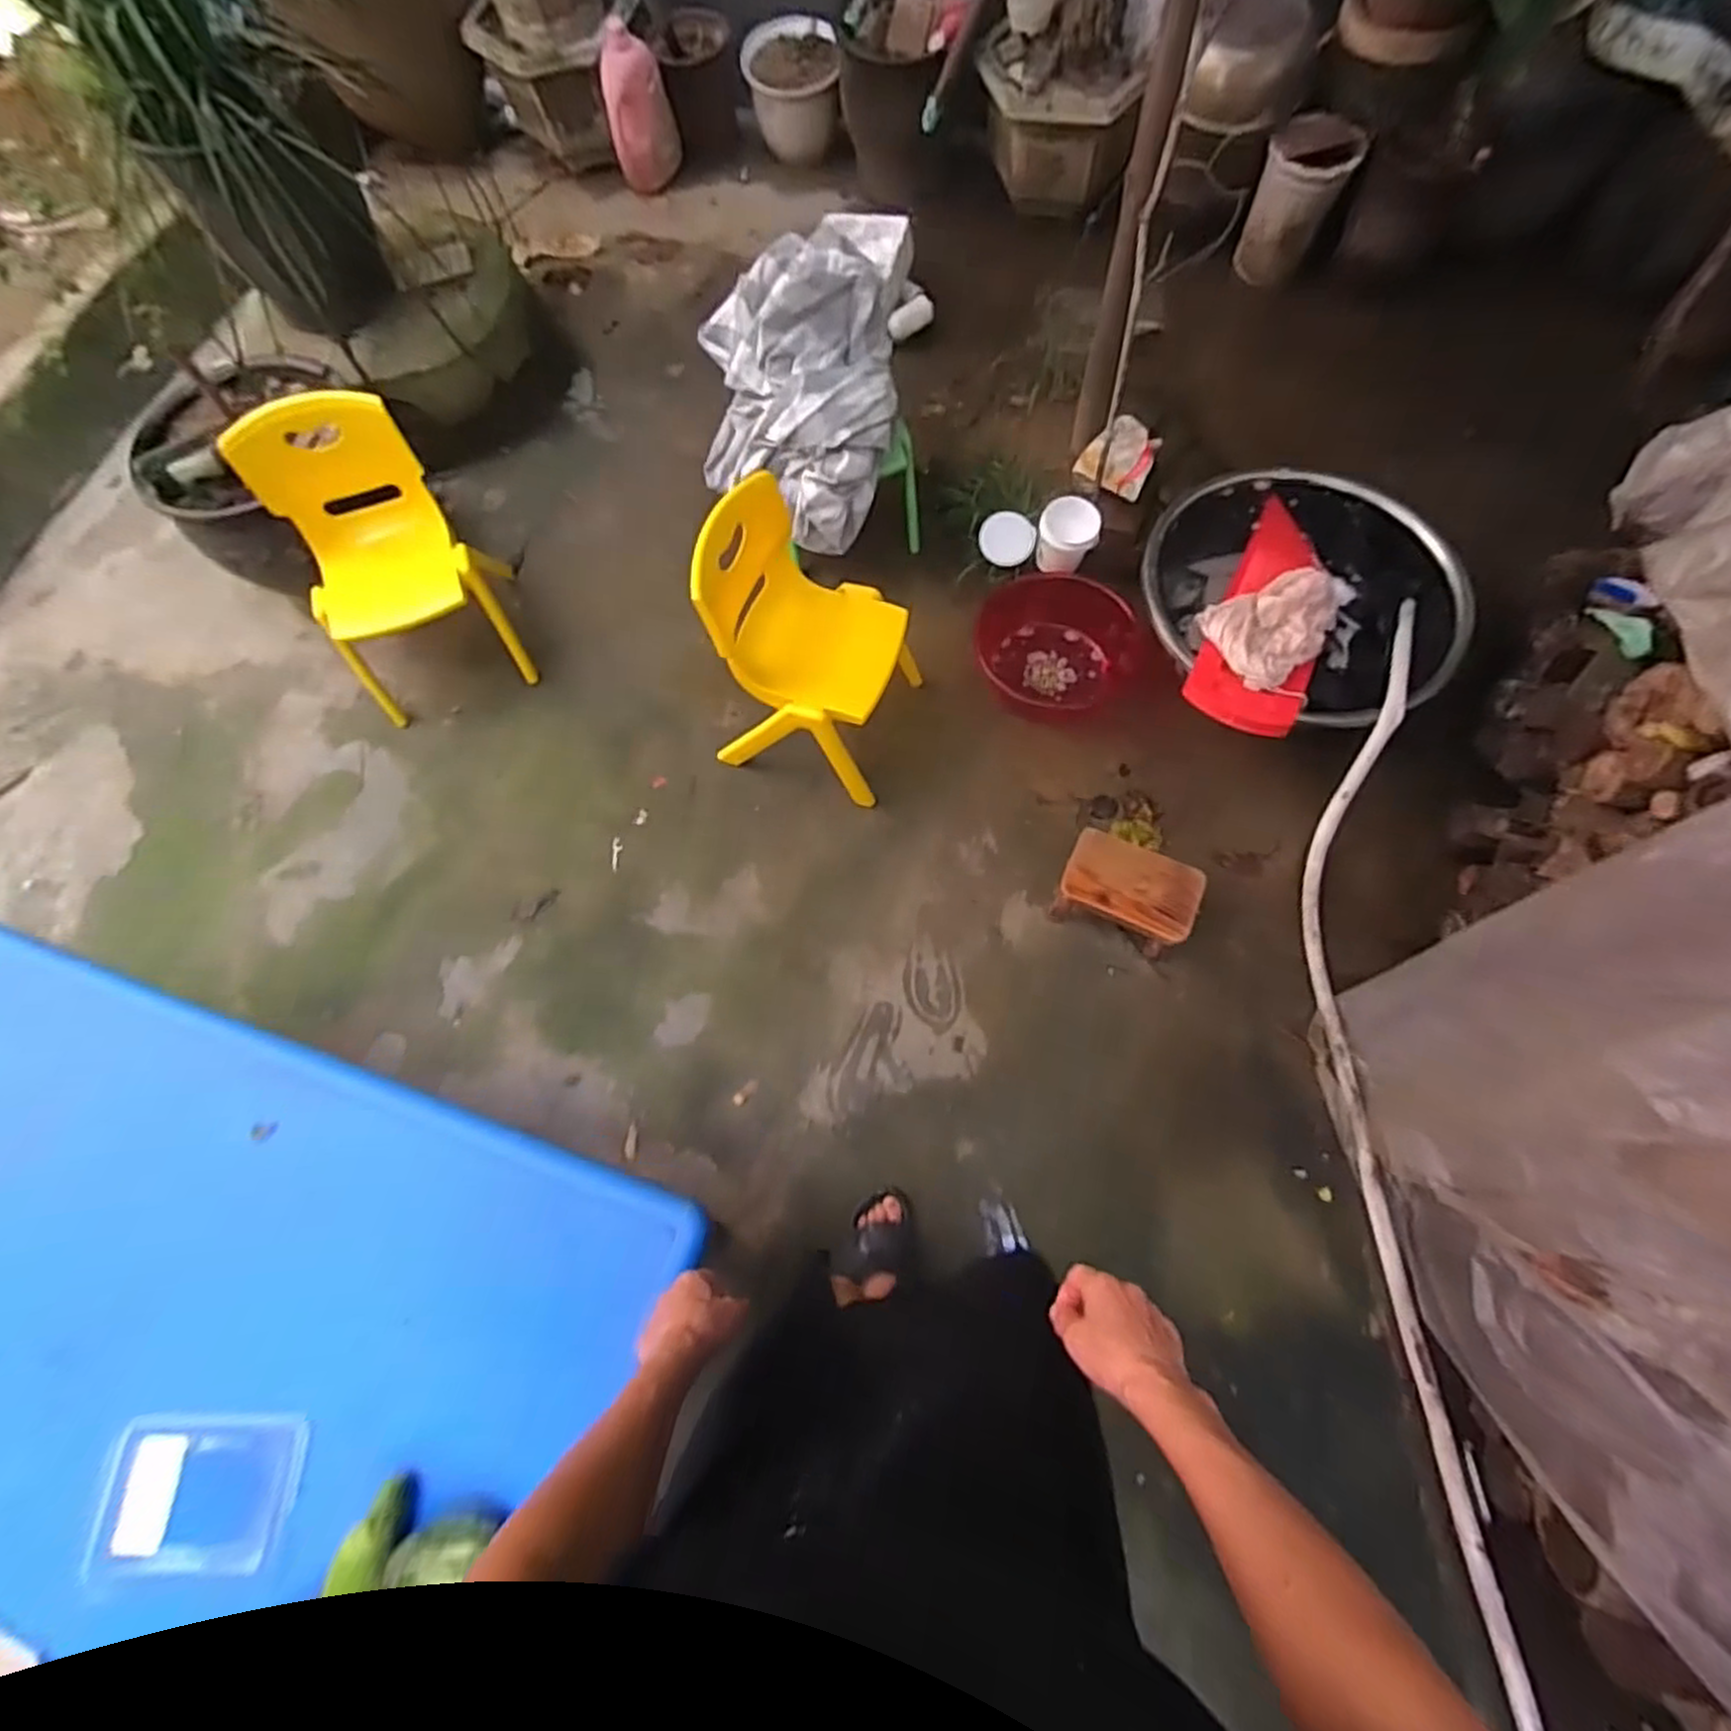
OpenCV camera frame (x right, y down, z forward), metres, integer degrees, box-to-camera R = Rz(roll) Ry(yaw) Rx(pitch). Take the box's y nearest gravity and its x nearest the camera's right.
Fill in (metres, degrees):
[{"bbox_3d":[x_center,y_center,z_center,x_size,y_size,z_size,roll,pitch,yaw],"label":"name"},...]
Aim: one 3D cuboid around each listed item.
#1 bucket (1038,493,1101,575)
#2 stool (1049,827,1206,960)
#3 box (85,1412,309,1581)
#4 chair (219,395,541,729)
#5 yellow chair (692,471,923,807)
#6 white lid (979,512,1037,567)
[{"bbox_3d":[0.435,-0.707,1.610,0.124,0.126,0.127,-1,70,2],"label":"bucket"},{"bbox_3d":[0.474,0.052,1.369,0.229,0.118,0.151,26,73,11],"label":"stool"},{"bbox_3d":[-0.678,0.635,0.758,0.178,0.046,0.124,-2,70,1],"label":"box"},{"bbox_3d":[-0.965,-0.609,1.511,0.348,0.416,0.420,-26,71,-7],"label":"chair"},{"bbox_3d":[-0.094,-0.398,1.379,0.321,0.458,0.345,24,72,10],"label":"yellow chair"},{"bbox_3d":[0.308,-0.709,1.623,0.119,0.106,0.021,18,29,20],"label":"white lid"}]

